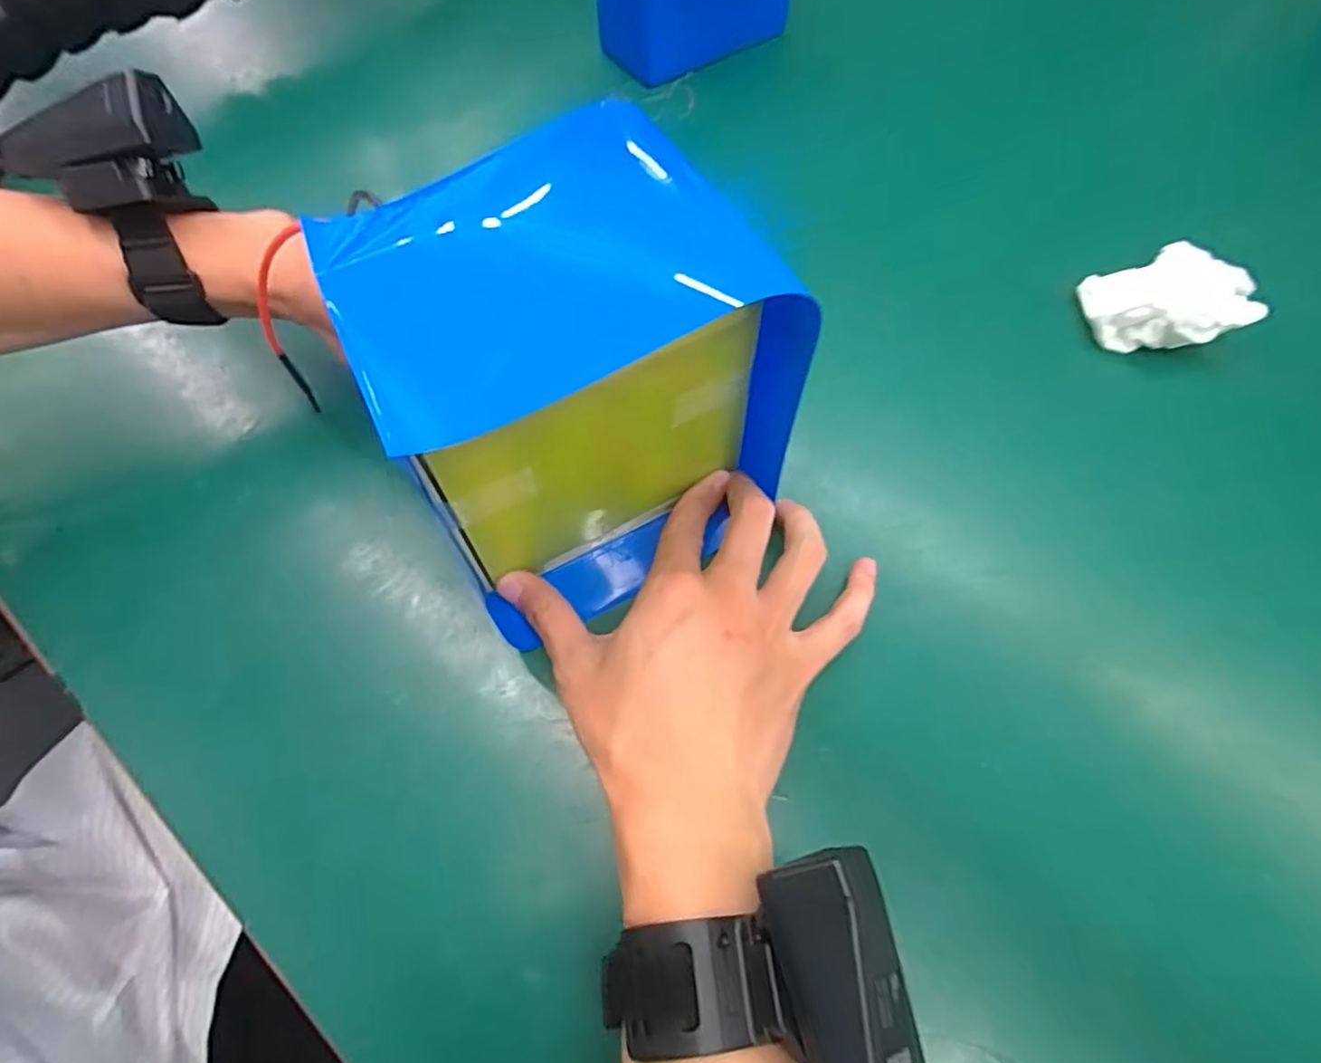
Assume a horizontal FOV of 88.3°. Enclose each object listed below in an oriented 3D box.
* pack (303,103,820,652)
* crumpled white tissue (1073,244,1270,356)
[{"bbox_3d":[-0.038,-0.061,0.301,0.137,0.147,0.135,-27,65,-13],"label":"pack"},{"bbox_3d":[0.295,-0.133,0.399,0.081,0.028,0.069,-17,63,-8],"label":"crumpled white tissue"}]

